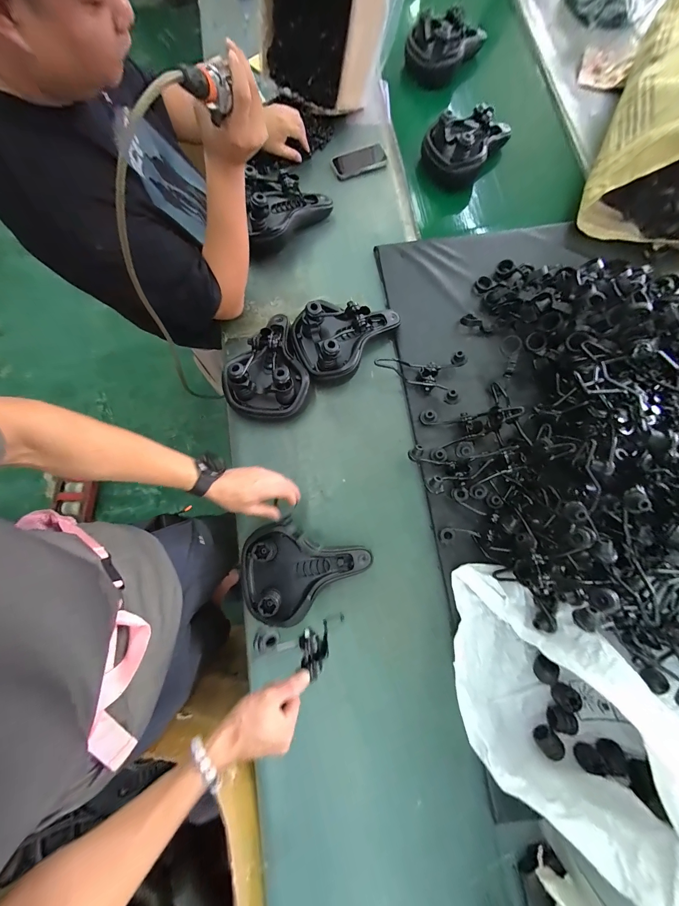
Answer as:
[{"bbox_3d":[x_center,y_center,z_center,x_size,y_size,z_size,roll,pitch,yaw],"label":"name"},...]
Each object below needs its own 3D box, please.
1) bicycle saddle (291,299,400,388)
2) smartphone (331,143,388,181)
[{"bbox_3d":[0.022,-0.271,0.701,0.251,0.108,0.175,-21,79,-4],"label":"bicycle saddle"},{"bbox_3d":[0.057,-0.821,0.874,0.160,0.012,0.079,-22,79,-5],"label":"smartphone"}]

